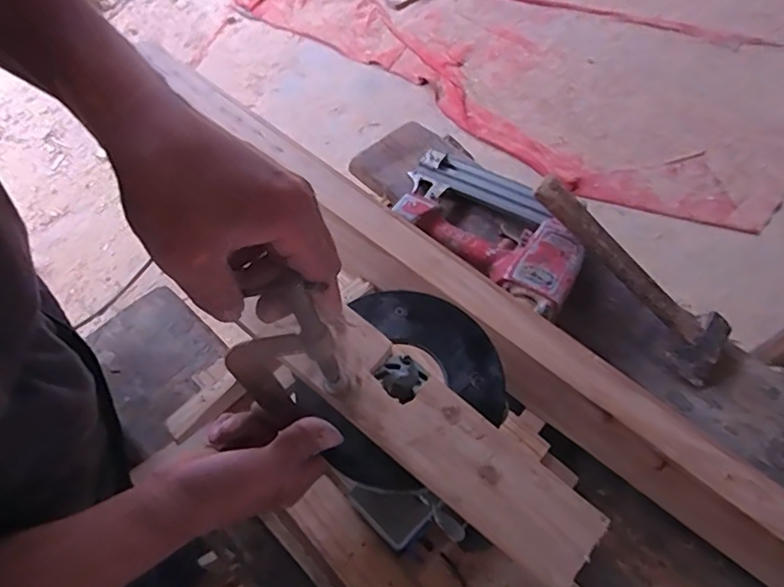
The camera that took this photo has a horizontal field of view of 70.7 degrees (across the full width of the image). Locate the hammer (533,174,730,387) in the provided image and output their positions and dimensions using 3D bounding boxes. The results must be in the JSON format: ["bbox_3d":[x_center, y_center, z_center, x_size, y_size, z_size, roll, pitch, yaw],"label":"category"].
[{"bbox_3d":[0.282,-0.024,0.655,0.292,0.027,0.077,46,63,0],"label":"hammer"}]

